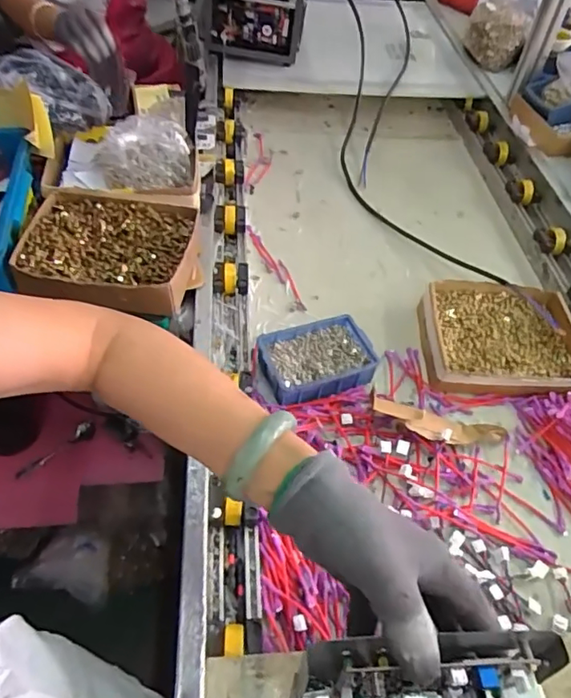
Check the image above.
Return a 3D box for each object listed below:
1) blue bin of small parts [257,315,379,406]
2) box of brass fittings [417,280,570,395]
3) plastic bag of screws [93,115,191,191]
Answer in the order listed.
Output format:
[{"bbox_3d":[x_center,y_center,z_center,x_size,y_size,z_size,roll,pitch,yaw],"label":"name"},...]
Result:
[{"bbox_3d":[0.042,0.016,0.753,0.151,0.049,0.098,-13,52,-16],"label":"blue bin of small parts"},{"bbox_3d":[0.319,-0.015,0.813,0.226,0.052,0.198,8,49,1],"label":"box of brass fittings"},{"bbox_3d":[-0.214,-0.297,0.837,0.142,0.065,0.117,-12,51,-15],"label":"plastic bag of screws"}]

